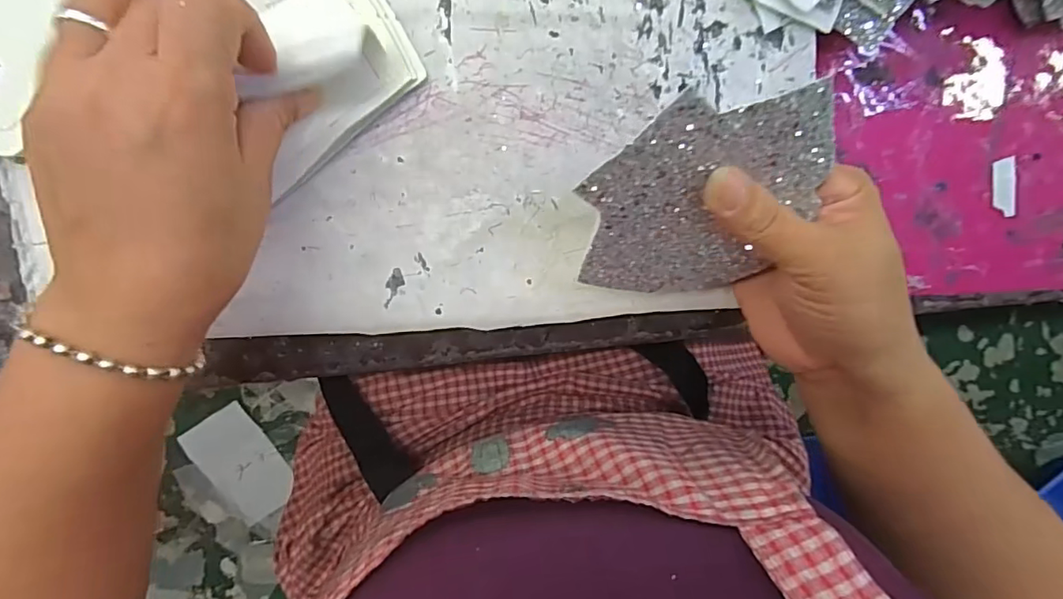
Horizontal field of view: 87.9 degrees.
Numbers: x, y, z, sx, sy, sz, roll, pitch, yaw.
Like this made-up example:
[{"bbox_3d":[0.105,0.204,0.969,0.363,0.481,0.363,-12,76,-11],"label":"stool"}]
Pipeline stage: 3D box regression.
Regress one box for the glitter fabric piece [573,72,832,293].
[{"bbox_3d":[0.072,-0.040,0.238,0.094,0.007,0.097,0,134,4],"label":"glitter fabric piece"}]

